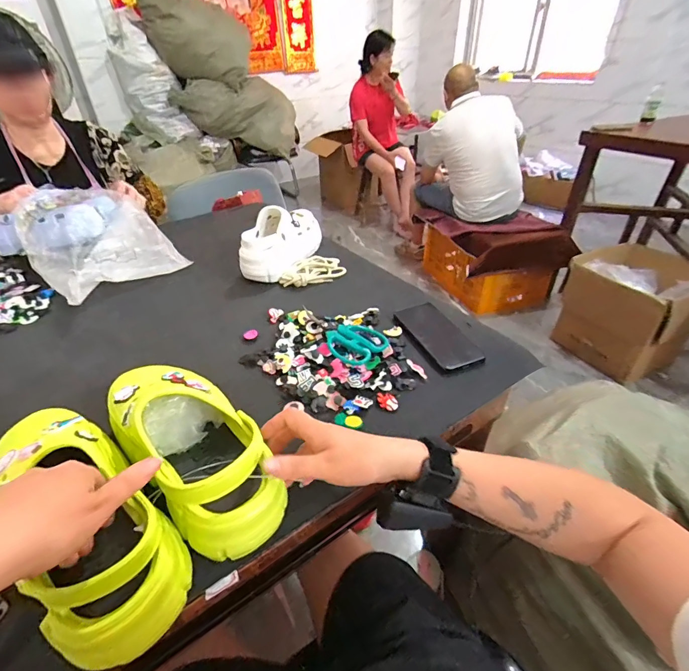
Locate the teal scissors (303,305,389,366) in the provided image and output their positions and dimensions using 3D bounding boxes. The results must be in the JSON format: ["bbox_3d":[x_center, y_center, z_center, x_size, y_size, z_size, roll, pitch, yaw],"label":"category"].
[{"bbox_3d":[-0.012,0.002,0.572,0.143,0.018,0.078,20,43,21],"label":"teal scissors"}]

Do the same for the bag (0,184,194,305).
[{"bbox_3d":[-0.555,-0.216,0.820,0.334,0.139,0.248,25,44,31],"label":"bag"}]

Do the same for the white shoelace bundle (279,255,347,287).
[{"bbox_3d":[-0.069,-0.139,0.794,0.133,0.020,0.099,-8,37,-9],"label":"white shoelace bundle"}]

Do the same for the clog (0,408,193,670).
[{"bbox_3d":[-0.234,0.145,0.329,0.249,0.078,0.094,37,50,28],"label":"clog"}]

